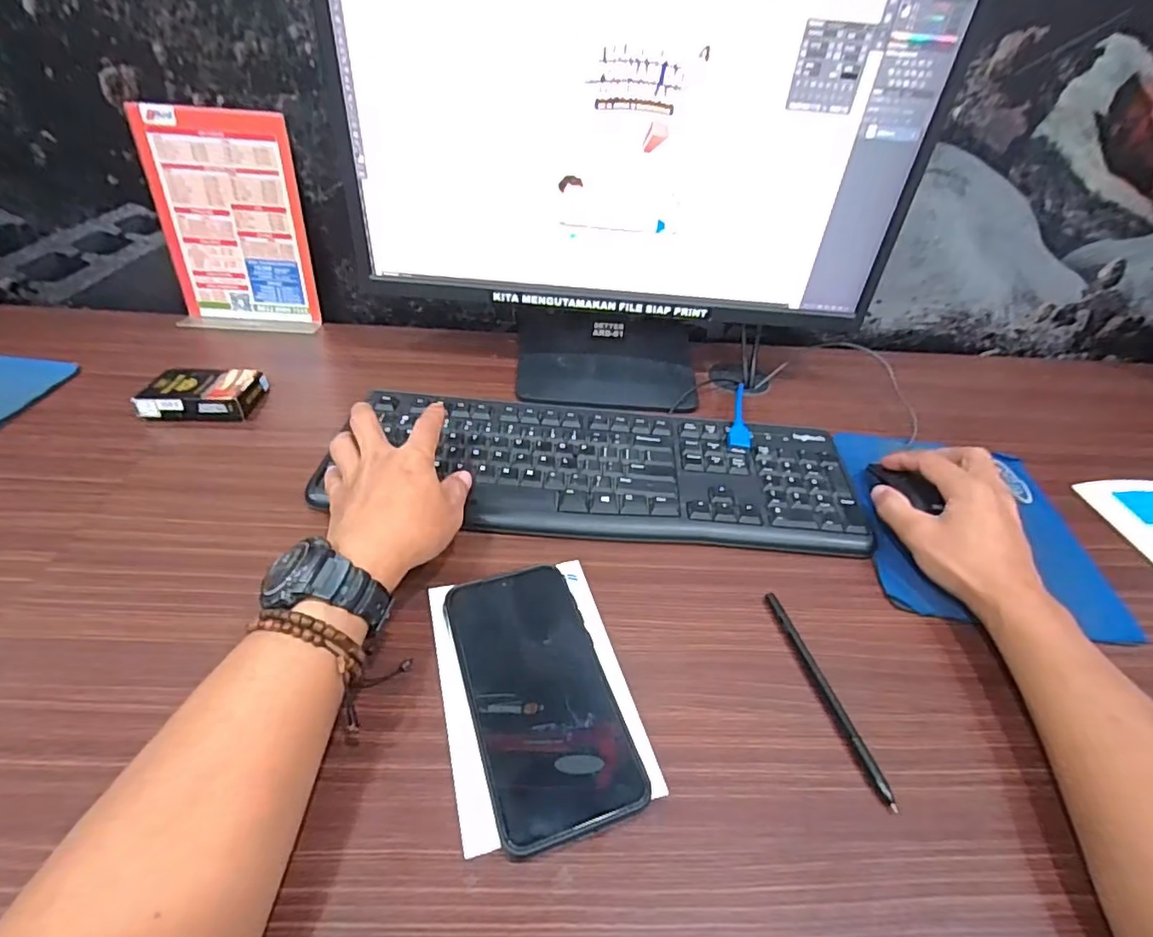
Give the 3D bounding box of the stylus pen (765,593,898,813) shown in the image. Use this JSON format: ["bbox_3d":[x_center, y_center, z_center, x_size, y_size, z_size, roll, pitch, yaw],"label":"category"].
[{"bbox_3d":[0.152,0.135,0.351,0.006,0.007,0.138,-6,42,-12],"label":"stylus pen"}]

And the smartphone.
[{"bbox_3d":[-0.023,0.126,0.331,0.080,0.007,0.158,-9,43,-19],"label":"smartphone"}]

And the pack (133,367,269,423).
[{"bbox_3d":[-0.346,-0.071,0.534,0.091,0.025,0.067,0,41,-6],"label":"pack"}]

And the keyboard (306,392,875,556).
[{"bbox_3d":[0.018,0.000,0.485,0.421,0.021,0.152,7,40,3],"label":"keyboard"}]

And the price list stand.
[{"bbox_3d":[-0.372,-0.258,0.610,0.151,0.205,0.047,2,40,-4],"label":"price list stand"}]

